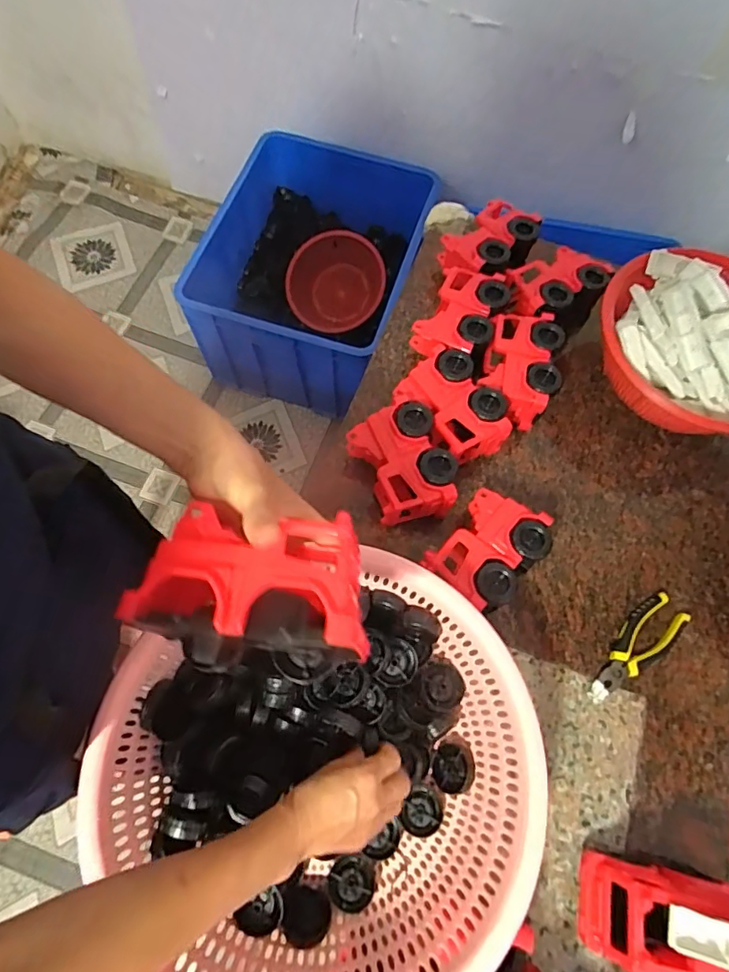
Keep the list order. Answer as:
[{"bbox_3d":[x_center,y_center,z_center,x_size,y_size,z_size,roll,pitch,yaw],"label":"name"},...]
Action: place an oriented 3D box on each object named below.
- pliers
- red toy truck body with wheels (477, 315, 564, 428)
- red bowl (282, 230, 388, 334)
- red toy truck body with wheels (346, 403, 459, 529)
[{"bbox_3d":[0.327,0.198,0.639,0.163,0.013,0.054,-36,74,-16],"label":"pliers"},{"bbox_3d":[0.216,-0.166,0.744,0.102,0.077,0.149,14,68,3],"label":"red toy truck body with wheels"},{"bbox_3d":[-0.083,-0.578,1.491,0.266,0.115,0.272,17,110,5],"label":"red bowl"},{"bbox_3d":[0.049,-0.026,0.671,0.103,0.074,0.151,-21,70,-11],"label":"red toy truck body with wheels"}]

